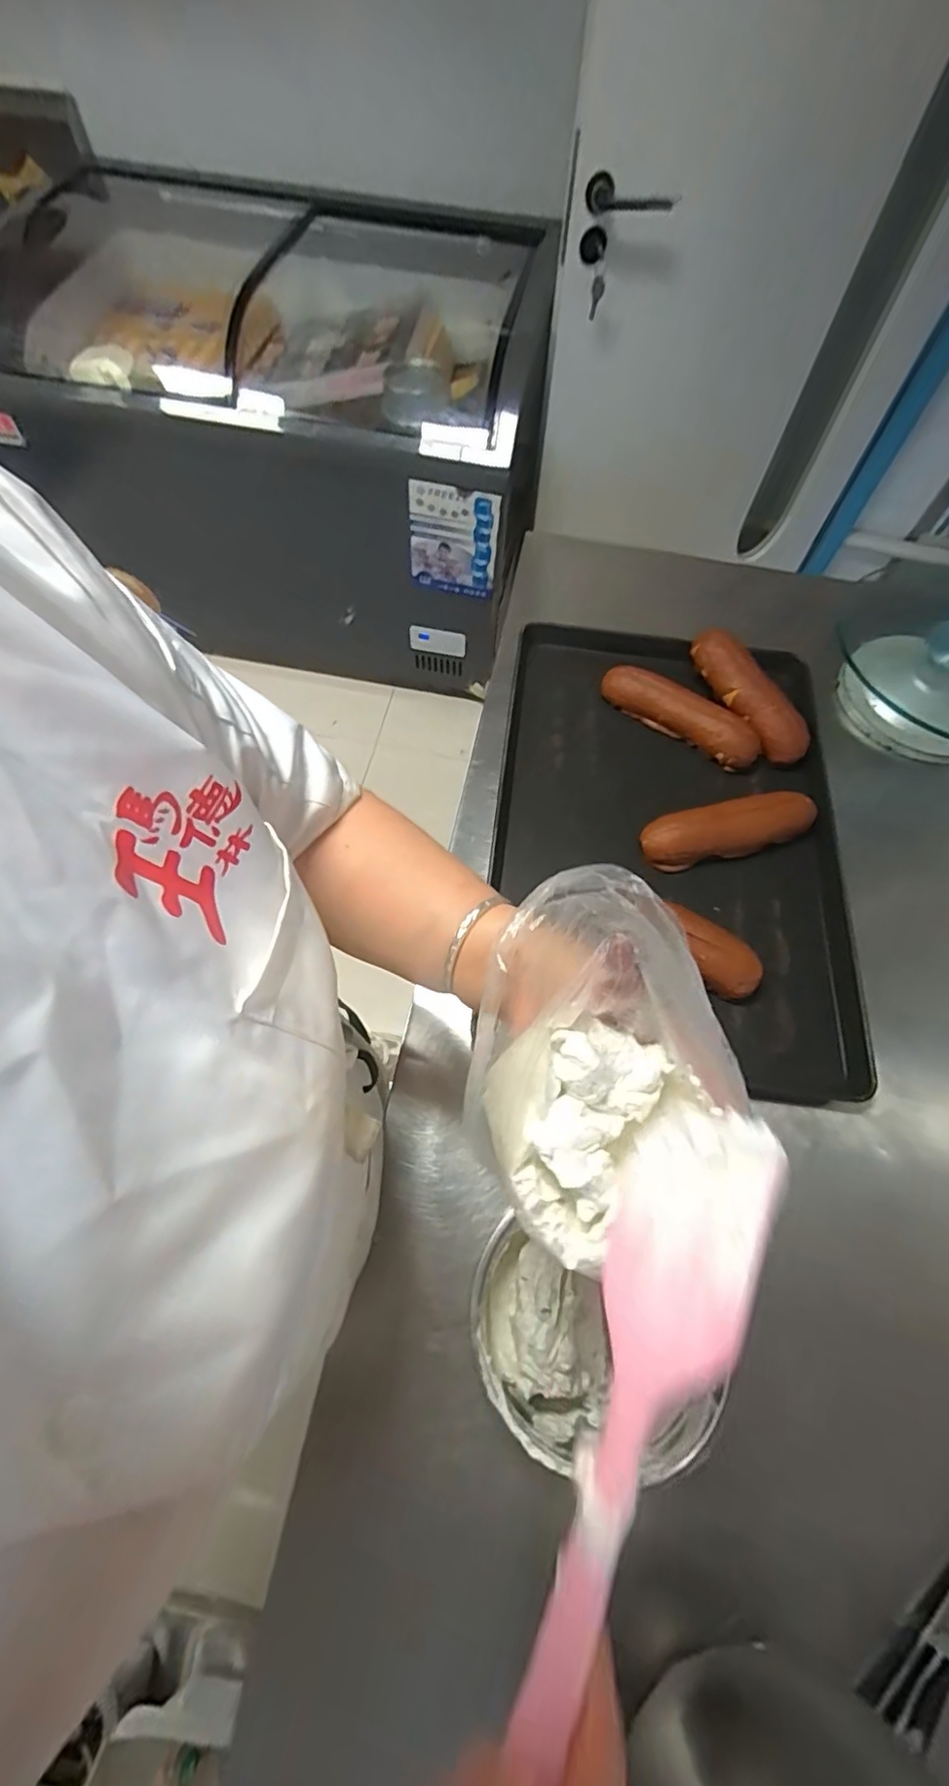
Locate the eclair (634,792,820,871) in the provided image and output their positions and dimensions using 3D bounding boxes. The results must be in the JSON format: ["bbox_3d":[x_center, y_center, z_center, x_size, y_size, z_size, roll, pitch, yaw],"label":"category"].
[{"bbox_3d":[0.294,-0.078,0.688,0.194,0.039,0.061,-12,65,-8],"label":"eclair"}]

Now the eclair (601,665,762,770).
[{"bbox_3d":[0.263,-0.228,0.774,0.212,0.059,0.056,35,68,14],"label":"eclair"}]

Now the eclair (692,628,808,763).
[{"bbox_3d":[0.349,-0.256,0.761,0.055,0.045,0.204,-26,68,-14],"label":"eclair"}]

